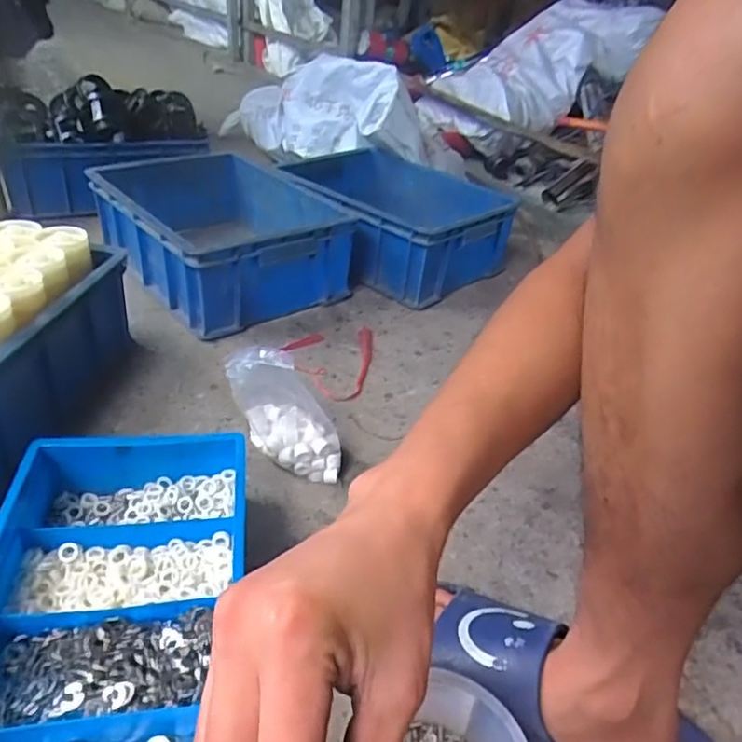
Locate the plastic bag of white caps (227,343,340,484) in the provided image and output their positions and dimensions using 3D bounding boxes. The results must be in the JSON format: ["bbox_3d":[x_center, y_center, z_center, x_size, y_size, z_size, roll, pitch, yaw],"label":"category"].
[{"bbox_3d":[-0.088,0.042,0.644,0.114,0.170,0.068,25,38,24],"label":"plastic bag of white caps"}]

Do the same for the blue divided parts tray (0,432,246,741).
[{"bbox_3d":[-0.198,0.199,0.468,0.207,0.086,0.342,-2,35,-13],"label":"blue divided parts tray"}]

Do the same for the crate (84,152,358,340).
[{"bbox_3d":[-0.247,-0.239,1.039,0.313,0.147,0.401,-22,44,-35],"label":"crate"}]

